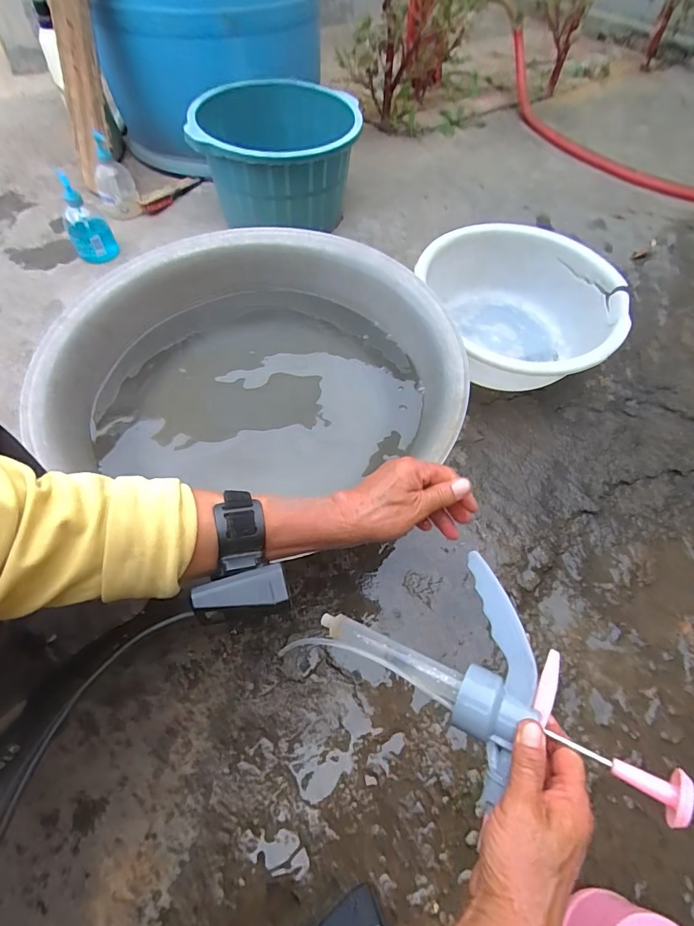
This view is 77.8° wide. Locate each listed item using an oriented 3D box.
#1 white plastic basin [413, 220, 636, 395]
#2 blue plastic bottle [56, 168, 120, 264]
[{"bbox_3d":[0.338,-0.283,0.836,0.355,0.141,0.362,0,57,-1],"label":"white plastic basin"},{"bbox_3d":[-0.557,-0.512,0.914,0.086,0.141,0.085,-26,61,-17],"label":"blue plastic bottle"}]

